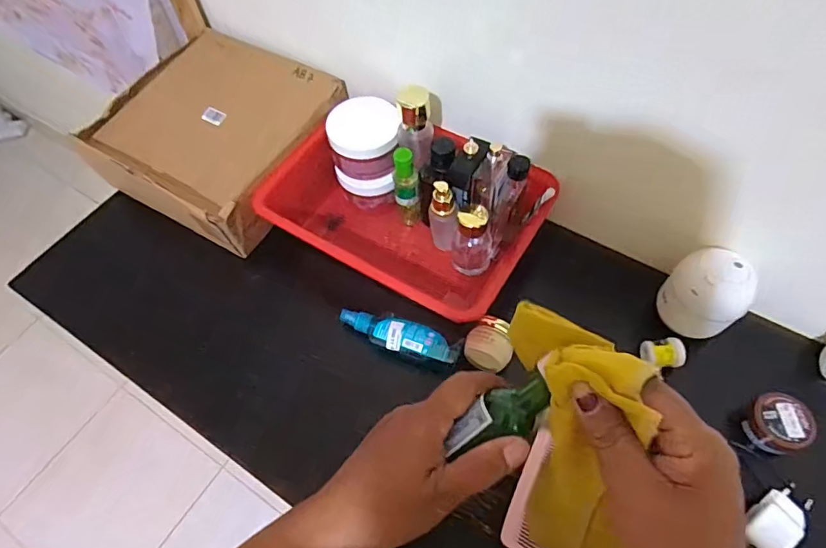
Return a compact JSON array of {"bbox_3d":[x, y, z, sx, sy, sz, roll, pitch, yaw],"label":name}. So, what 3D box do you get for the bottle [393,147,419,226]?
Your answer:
[{"bbox_3d":[-0.008,-0.102,0.614,0.028,0.135,0.026,-2,59,1],"label":"bottle"}]

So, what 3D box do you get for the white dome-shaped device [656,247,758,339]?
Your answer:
[{"bbox_3d":[0.305,0.021,0.511,0.072,0.071,0.076,-1,59,2],"label":"white dome-shaped device"}]

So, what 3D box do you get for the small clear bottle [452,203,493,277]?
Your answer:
[{"bbox_3d":[0.074,-0.041,0.585,0.045,0.087,0.047,18,62,13],"label":"small clear bottle"}]

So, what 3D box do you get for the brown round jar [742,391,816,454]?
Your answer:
[{"bbox_3d":[0.364,0.149,0.488,0.046,0.039,0.051,-19,60,-9],"label":"brown round jar"}]

